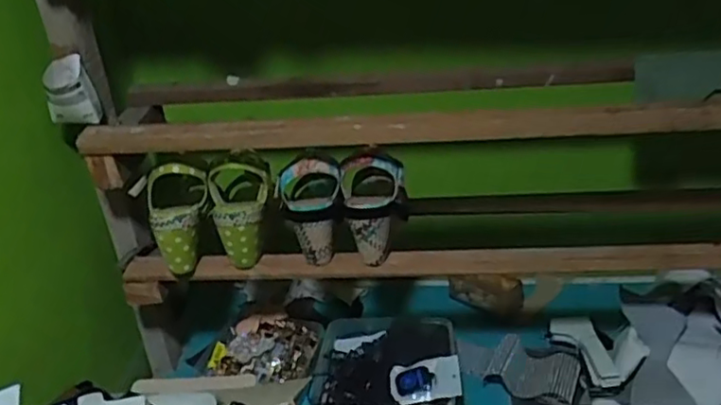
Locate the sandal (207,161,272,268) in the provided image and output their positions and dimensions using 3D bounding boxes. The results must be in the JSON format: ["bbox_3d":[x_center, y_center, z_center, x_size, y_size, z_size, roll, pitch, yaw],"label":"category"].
[{"bbox_3d":[-0.154,0.015,0.833,0.077,0.124,0.072,-8,28,-8],"label":"sandal"}]

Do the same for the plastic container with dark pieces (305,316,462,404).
[{"bbox_3d":[0.033,0.233,0.933,0.206,0.055,0.202,-2,28,4],"label":"plastic container with dark pieces"}]

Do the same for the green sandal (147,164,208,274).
[{"bbox_3d":[-0.234,0.014,0.834,0.077,0.131,0.083,-13,29,-17],"label":"green sandal"}]

